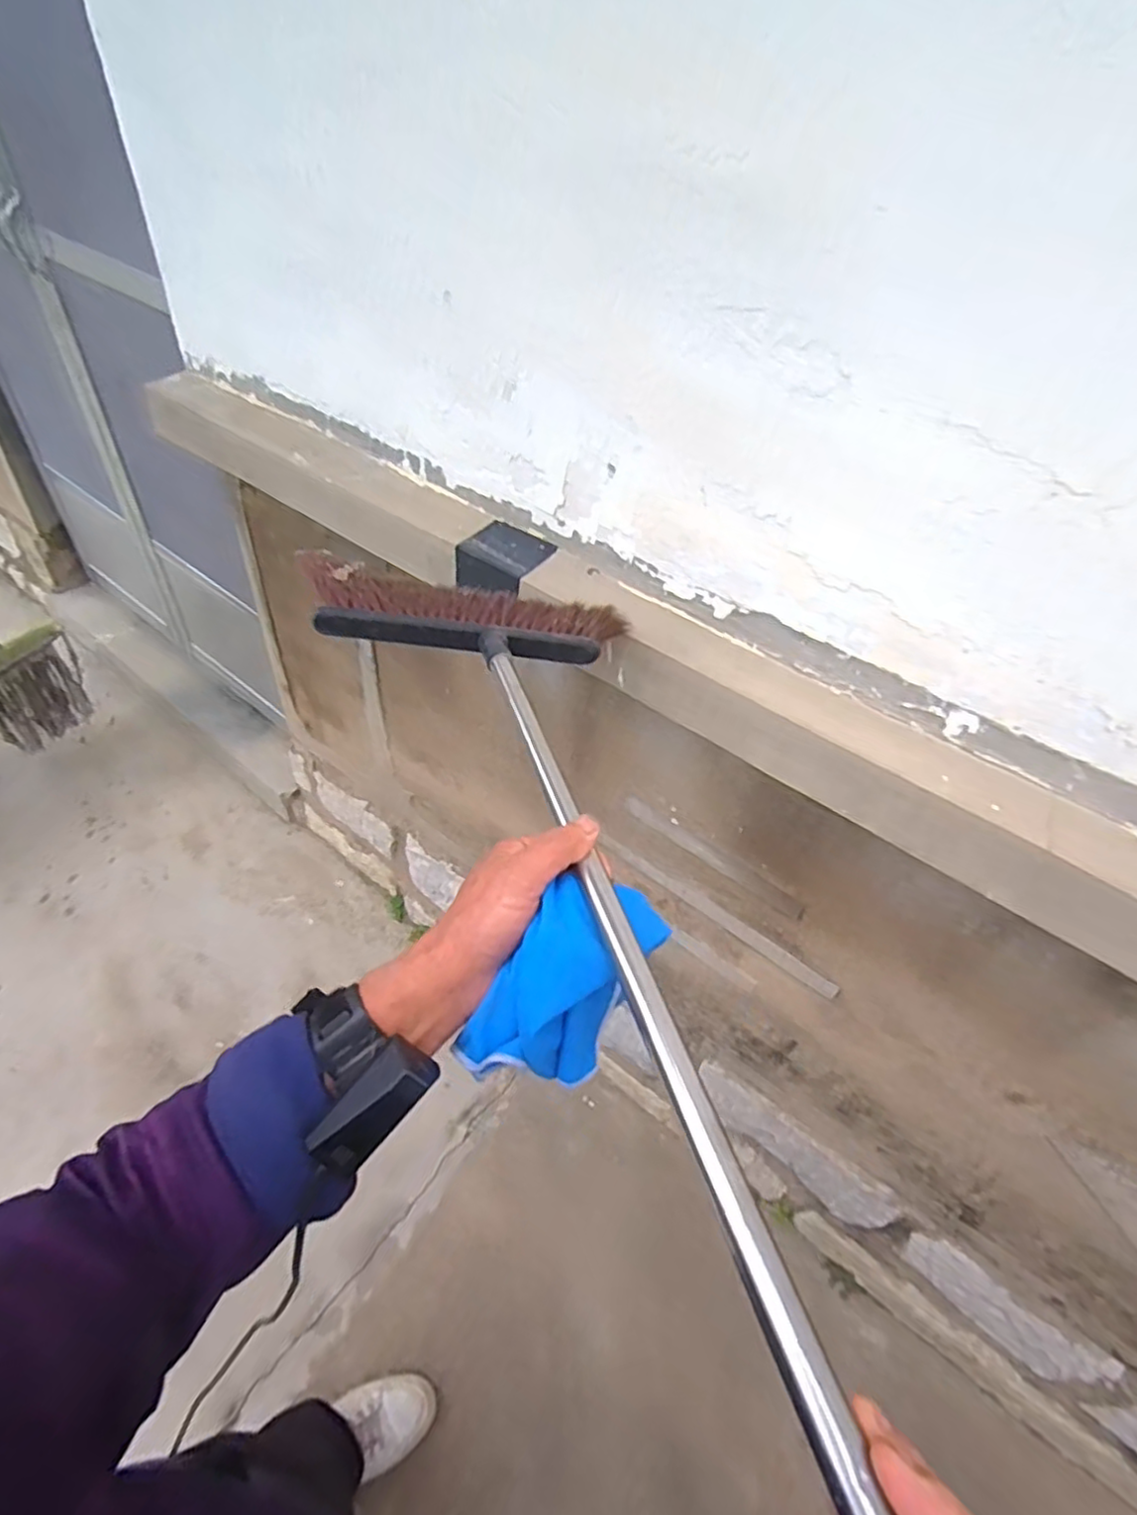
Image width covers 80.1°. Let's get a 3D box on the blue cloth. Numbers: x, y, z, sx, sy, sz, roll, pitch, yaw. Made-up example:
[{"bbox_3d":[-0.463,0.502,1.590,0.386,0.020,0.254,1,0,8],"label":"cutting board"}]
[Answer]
[{"bbox_3d":[-0.001,0.137,0.403,0.067,0.091,0.123,31,51,22],"label":"blue cloth"}]

